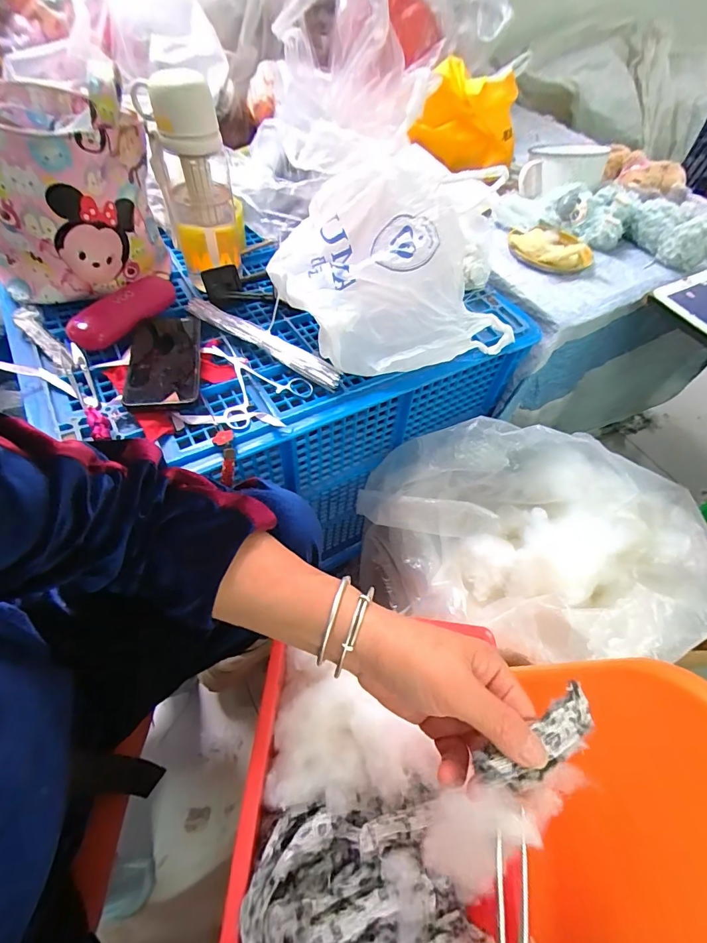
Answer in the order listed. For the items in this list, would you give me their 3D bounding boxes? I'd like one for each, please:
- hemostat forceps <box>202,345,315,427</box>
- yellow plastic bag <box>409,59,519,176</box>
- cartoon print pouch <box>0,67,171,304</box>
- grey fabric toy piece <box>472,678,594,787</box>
[{"bbox_3d":[-0.116,-0.115,0.509,0.109,0.016,0.133,-18,60,-16],"label":"hemostat forceps"},{"bbox_3d":[0.231,-0.696,0.830,0.214,0.172,0.140,11,56,2],"label":"yellow plastic bag"},{"bbox_3d":[-0.355,-0.336,0.497,0.205,0.188,0.165,-27,63,-21],"label":"cartoon print pouch"},{"bbox_3d":[0.116,0.160,0.247,0.100,0.018,0.025,-12,57,-29],"label":"grey fabric toy piece"}]

